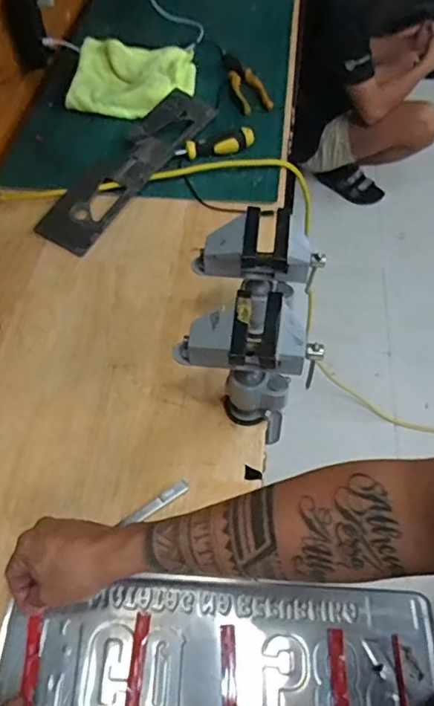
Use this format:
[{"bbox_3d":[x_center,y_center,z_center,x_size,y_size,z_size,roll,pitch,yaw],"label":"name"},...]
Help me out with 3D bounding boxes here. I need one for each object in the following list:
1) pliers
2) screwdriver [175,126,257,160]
[{"bbox_3d":[0.049,-0.485,0.983,0.056,0.022,0.159,-16,57,-11],"label":"pliers"},{"bbox_3d":[-0.002,-0.329,0.869,0.139,0.032,0.025,-9,56,-6],"label":"screwdriver"}]

